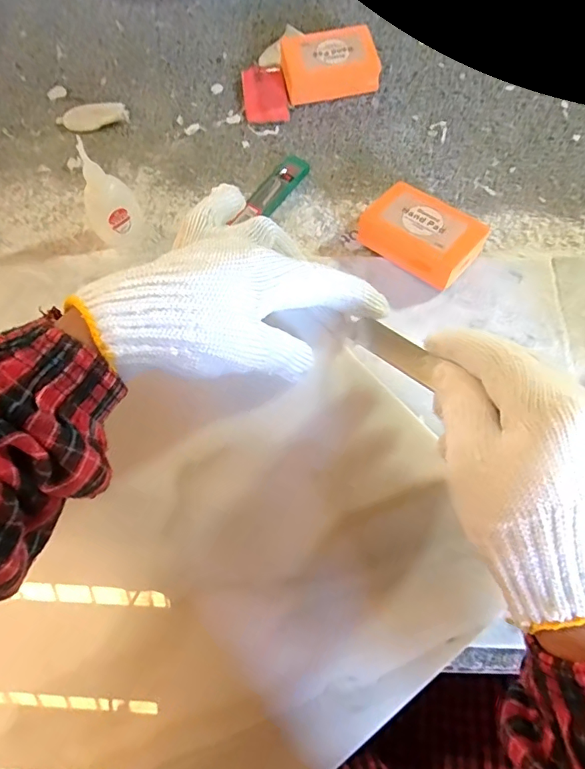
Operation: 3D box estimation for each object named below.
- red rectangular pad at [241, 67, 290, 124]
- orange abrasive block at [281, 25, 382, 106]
[{"bbox_3d":[-0.029,-0.301,0.491,0.046,0.012,0.068,-8,71,-2],"label":"red rectangular pad"},{"bbox_3d":[0.038,-0.329,0.486,0.095,0.034,0.059,-11,71,-3],"label":"orange abrasive block"}]

